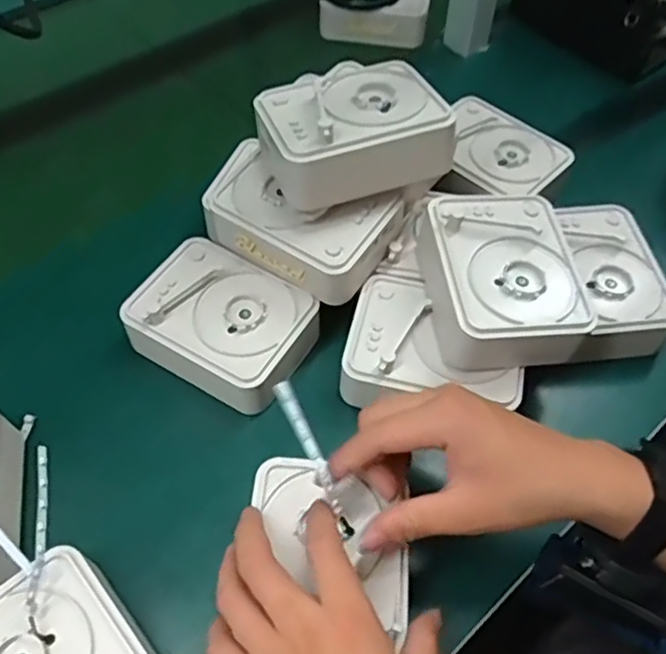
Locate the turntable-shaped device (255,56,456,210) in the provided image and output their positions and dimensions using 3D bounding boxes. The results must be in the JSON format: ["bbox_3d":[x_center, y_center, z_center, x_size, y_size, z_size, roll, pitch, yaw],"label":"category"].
[{"bbox_3d":[0.014,-0.142,0.463,0.125,0.047,0.096,-15,55,-12],"label":"turntable-shaped device"}]

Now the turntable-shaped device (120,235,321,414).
[{"bbox_3d":[-0.081,-0.003,0.487,0.131,0.046,0.097,25,57,16],"label":"turntable-shaped device"}]

